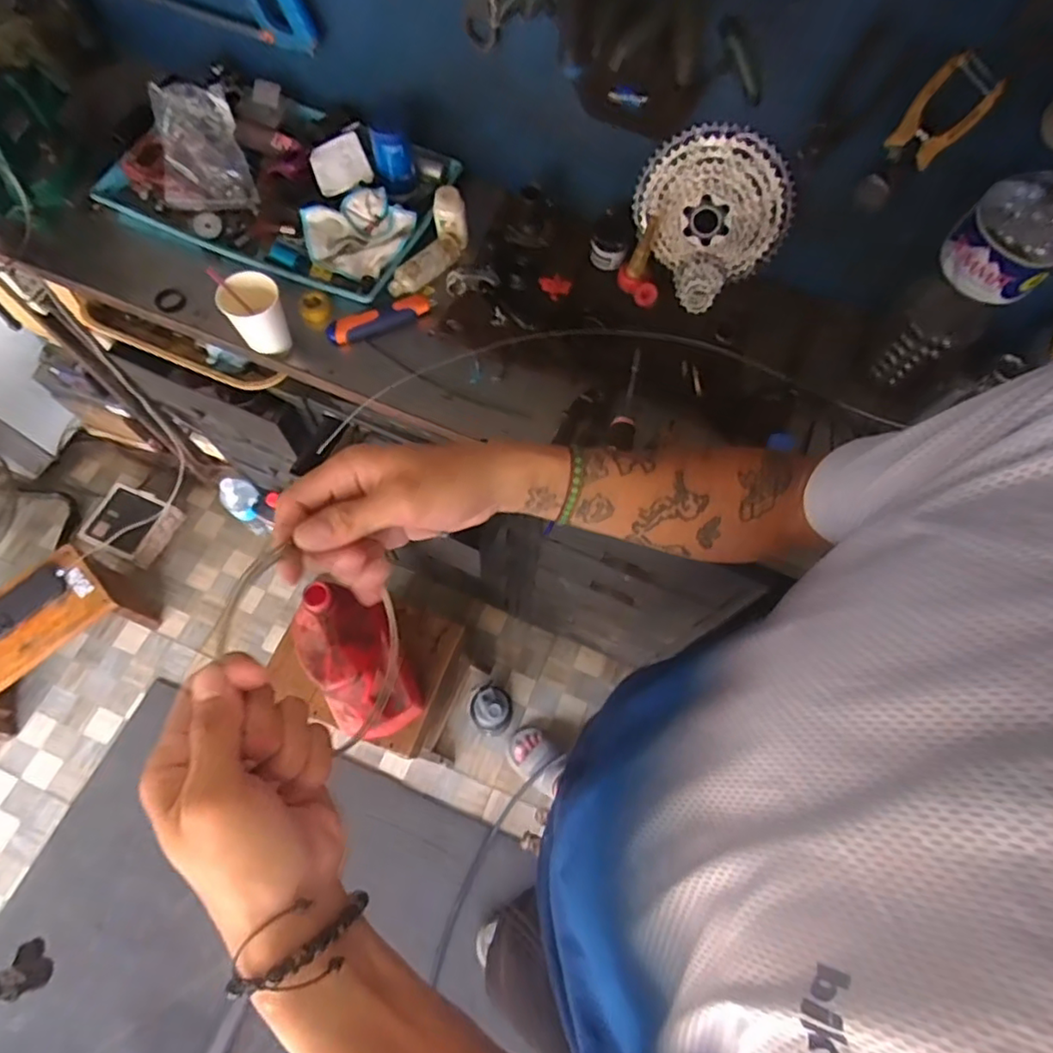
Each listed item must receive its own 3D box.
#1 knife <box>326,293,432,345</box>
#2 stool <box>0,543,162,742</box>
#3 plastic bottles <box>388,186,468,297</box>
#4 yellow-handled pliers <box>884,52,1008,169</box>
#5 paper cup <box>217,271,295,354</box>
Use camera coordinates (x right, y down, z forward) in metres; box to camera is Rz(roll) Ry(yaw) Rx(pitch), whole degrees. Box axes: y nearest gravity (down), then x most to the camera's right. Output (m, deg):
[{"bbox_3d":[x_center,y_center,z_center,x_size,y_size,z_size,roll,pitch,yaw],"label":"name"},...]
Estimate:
[{"bbox_3d":[-0.198,-0.279,0.813,0.138,0.027,0.035,-16,70,-9],"label":"knife"},{"bbox_3d":[-1.128,0.268,1.400,0.410,0.242,0.206,-41,76,-17],"label":"stool"},{"bbox_3d":[-0.133,-0.381,0.820,0.056,0.078,0.145,34,70,10],"label":"plastic bottles"},{"bbox_3d":[0.409,-0.403,0.598,0.064,0.108,0.020,38,71,12],"label":"yellow-handled pliers"},{"bbox_3d":[-0.334,-0.262,0.755,0.066,0.077,0.066,1,68,-2],"label":"paper cup"}]

